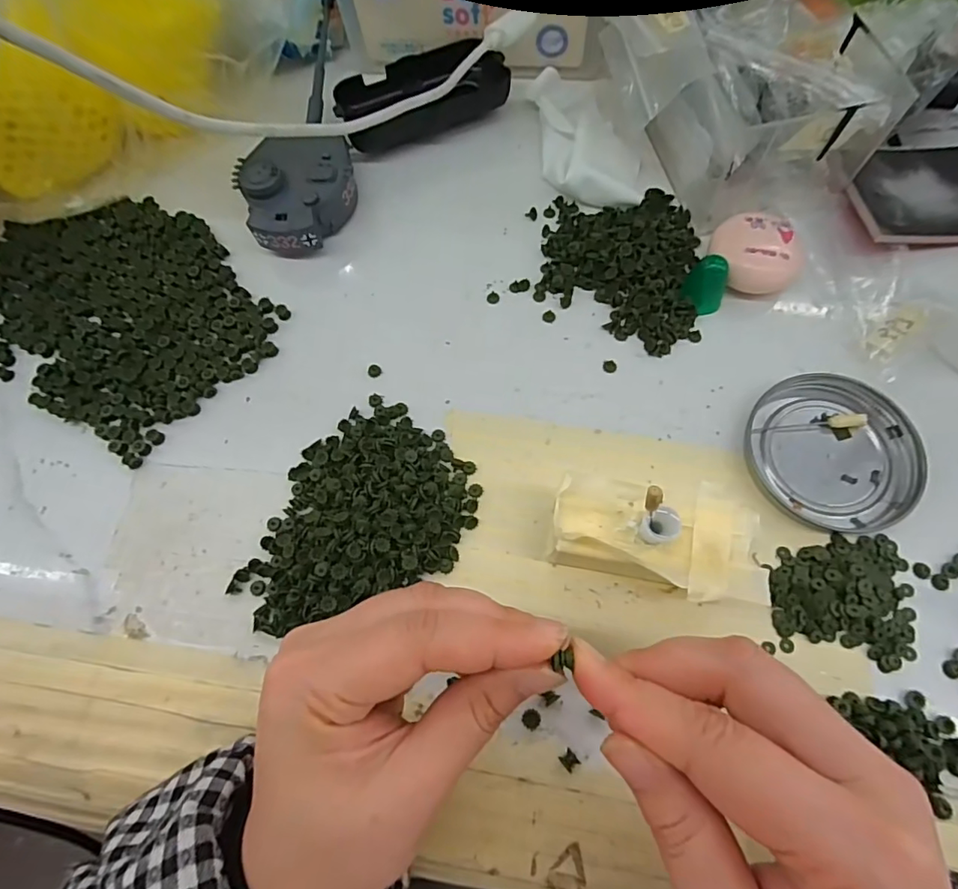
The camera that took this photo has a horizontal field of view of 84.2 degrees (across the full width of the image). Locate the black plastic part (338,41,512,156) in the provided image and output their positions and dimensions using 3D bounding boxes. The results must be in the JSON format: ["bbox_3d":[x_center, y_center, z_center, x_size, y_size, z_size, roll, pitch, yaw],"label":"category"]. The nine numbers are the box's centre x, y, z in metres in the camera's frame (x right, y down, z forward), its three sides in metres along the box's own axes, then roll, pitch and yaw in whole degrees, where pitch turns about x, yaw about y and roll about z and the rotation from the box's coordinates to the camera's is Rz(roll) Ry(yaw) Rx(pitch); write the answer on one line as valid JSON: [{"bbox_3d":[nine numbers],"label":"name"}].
[{"bbox_3d":[-0.039,-0.231,0.351,0.109,0.028,0.051,-21,70,-5],"label":"black plastic part"}]

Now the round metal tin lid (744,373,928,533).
[{"bbox_3d":[0.174,0.002,0.258,0.074,0.008,0.080,-1,69,3],"label":"round metal tin lid"}]

